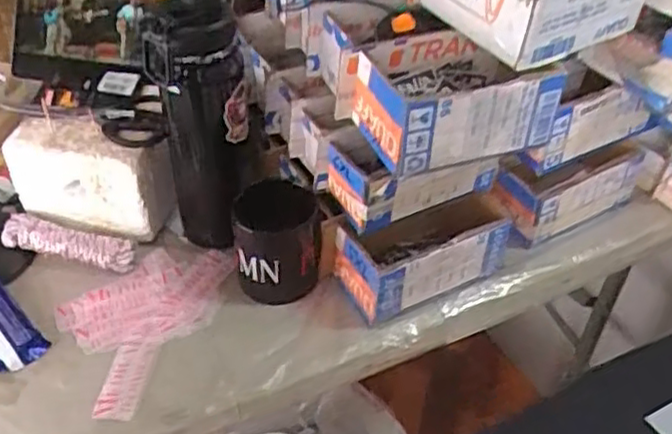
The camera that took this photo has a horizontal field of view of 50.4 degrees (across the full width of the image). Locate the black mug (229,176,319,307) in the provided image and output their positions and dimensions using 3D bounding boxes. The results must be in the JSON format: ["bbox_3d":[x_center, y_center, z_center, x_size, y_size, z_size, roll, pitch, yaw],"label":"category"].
[{"bbox_3d":[-0.058,0.022,0.688,0.081,0.092,0.084,-5,43,-7],"label":"black mug"}]

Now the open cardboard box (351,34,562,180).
[{"bbox_3d":[0.097,-0.100,0.603,0.157,0.068,0.097,-15,45,-17],"label":"open cardboard box"}]

